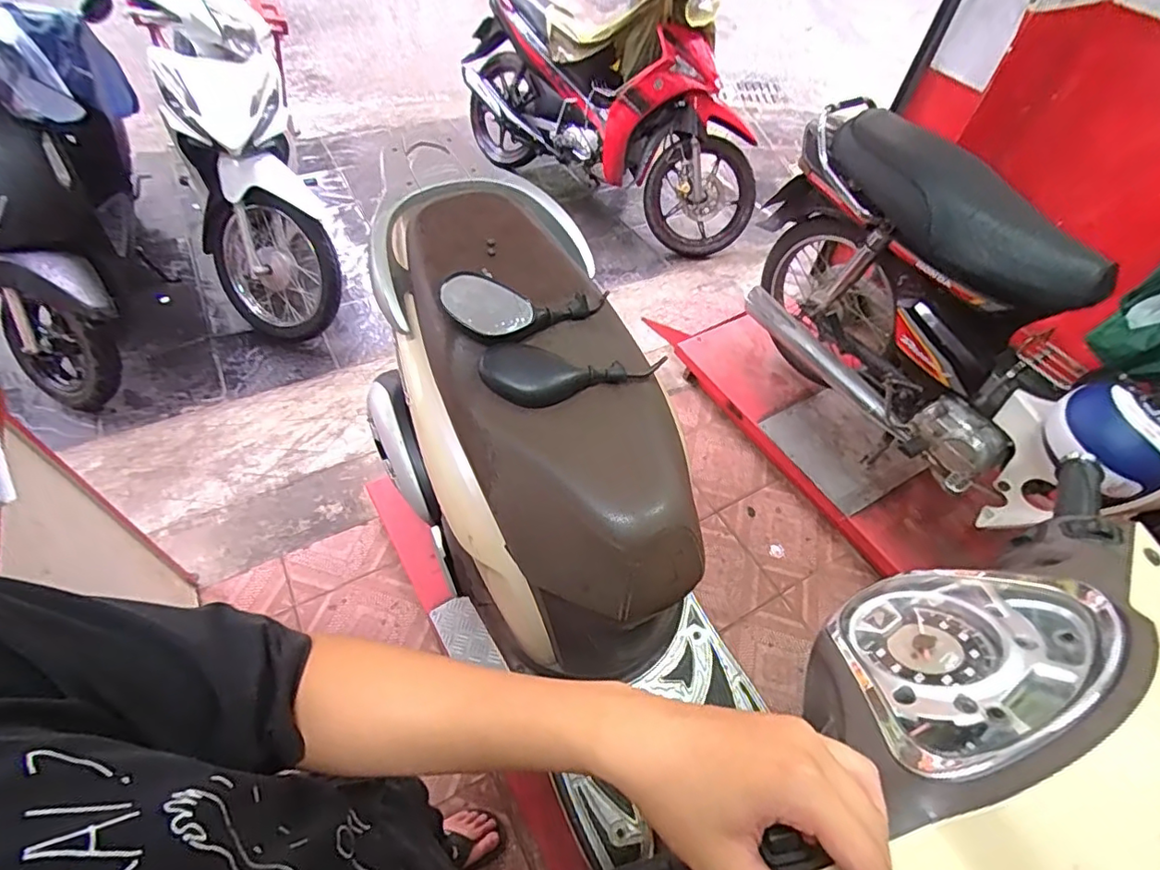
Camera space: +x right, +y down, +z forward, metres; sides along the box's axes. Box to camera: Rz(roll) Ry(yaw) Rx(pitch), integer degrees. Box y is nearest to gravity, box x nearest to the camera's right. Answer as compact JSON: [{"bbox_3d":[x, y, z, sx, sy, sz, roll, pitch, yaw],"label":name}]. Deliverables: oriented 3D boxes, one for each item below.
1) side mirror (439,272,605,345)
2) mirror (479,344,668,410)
[{"bbox_3d":[-0.078,-0.209,0.859,0.253,0.061,0.107,-23,59,-22],"label":"side mirror"},{"bbox_3d":[-0.008,-0.085,0.825,0.272,0.036,0.096,2,53,-4],"label":"mirror"}]

